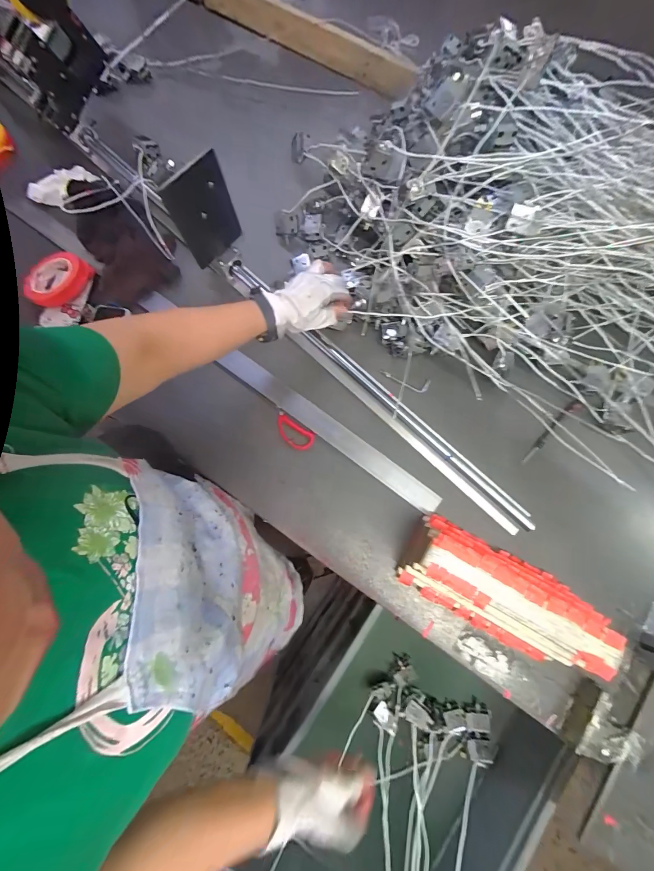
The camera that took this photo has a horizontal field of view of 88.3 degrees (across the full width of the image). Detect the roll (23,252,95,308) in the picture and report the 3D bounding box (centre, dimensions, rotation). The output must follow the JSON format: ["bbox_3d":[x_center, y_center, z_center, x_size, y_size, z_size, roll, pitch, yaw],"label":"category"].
[{"bbox_3d":[-0.501,-0.289,0.627,0.122,0.015,0.115,0,79,2],"label":"roll"}]

